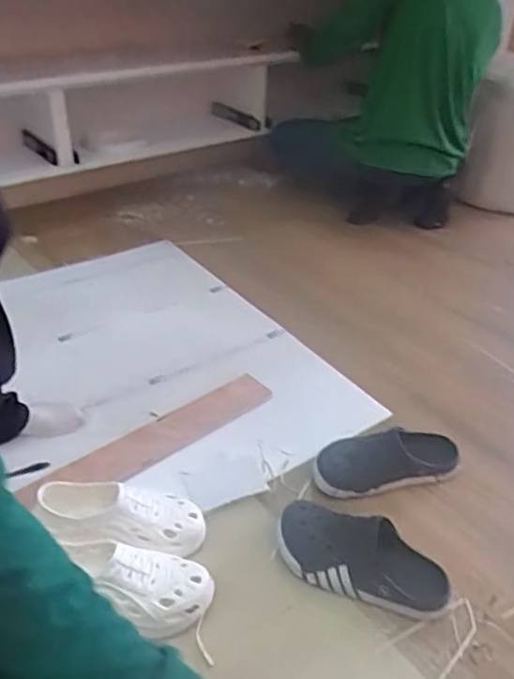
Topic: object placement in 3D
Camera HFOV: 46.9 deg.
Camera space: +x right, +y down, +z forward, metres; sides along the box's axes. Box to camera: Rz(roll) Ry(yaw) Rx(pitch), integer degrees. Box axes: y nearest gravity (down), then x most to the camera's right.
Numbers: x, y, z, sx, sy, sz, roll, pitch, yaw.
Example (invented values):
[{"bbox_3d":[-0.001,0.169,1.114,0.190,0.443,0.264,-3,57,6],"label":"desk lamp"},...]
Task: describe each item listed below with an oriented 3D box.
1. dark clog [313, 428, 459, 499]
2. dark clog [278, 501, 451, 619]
[{"bbox_3d":[0.236,0.216,1.091,0.269,0.076,0.111,-7,37,-12],"label":"dark clog"},{"bbox_3d":[0.160,0.338,0.916,0.258,0.073,0.103,14,38,16],"label":"dark clog"}]

